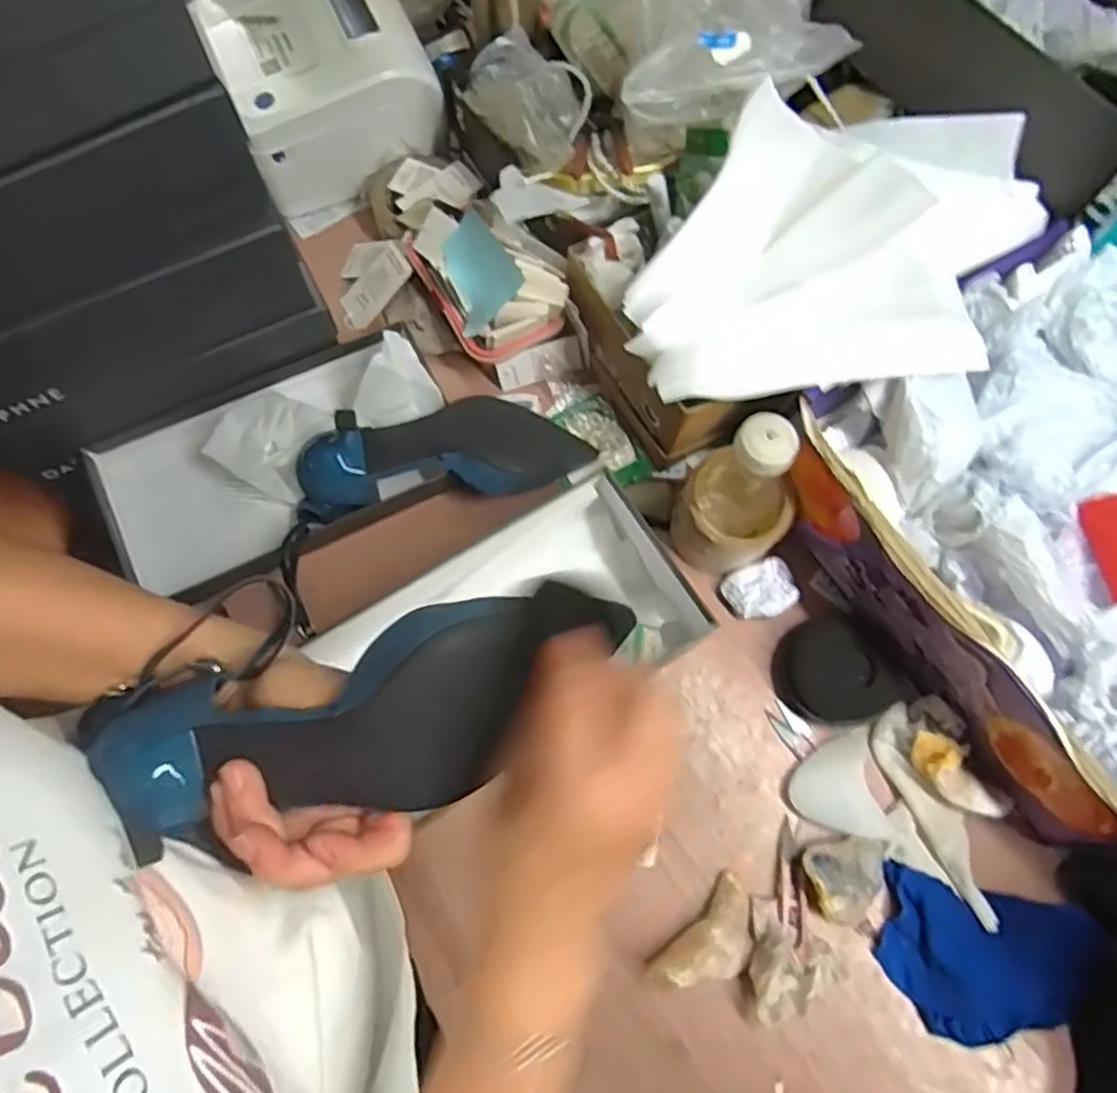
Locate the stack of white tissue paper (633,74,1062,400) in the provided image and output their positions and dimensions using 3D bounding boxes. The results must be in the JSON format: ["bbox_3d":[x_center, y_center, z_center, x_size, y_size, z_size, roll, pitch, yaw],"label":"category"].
[{"bbox_3d":[0.222,-0.231,0.573,0.234,0.065,0.318,30,74,8],"label":"stack of white tissue paper"}]

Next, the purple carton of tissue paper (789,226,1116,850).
[{"bbox_3d":[0.391,-0.008,0.560,0.282,0.185,0.382,-32,76,-10],"label":"purple carton of tissue paper"}]

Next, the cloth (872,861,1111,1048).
[{"bbox_3d":[0.320,0.313,0.557,0.145,0.030,0.108,8,80,14],"label":"cloth"}]

